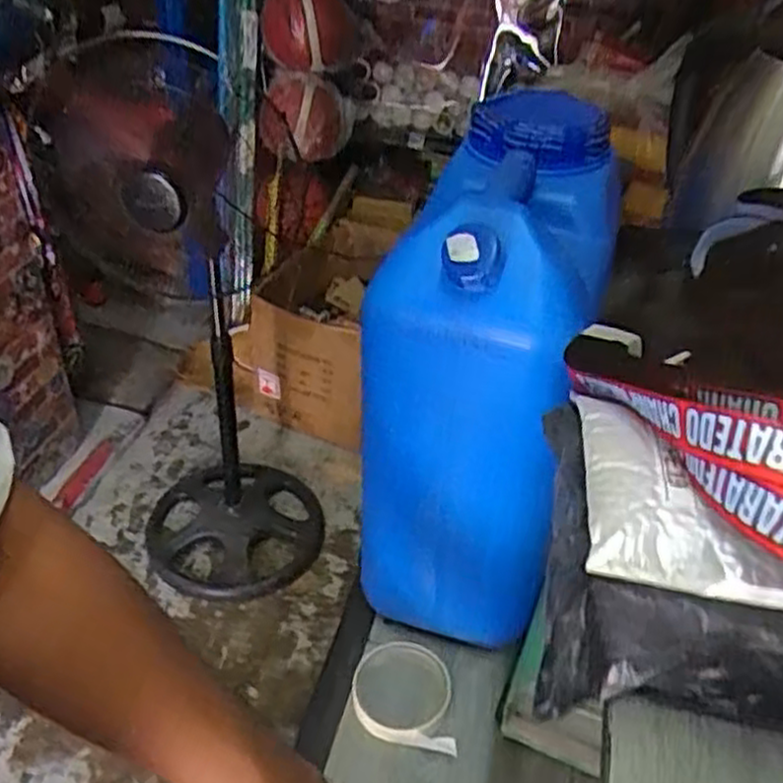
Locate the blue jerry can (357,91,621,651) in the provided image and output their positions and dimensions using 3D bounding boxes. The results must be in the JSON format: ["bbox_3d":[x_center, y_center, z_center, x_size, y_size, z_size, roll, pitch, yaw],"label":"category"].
[{"bbox_3d":[0.082,-0.009,0.720,0.172,0.413,0.298,12,39,10],"label":"blue jerry can"}]

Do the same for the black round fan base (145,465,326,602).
[{"bbox_3d":[-0.375,0.309,1.861,0.427,0.062,0.407,13,39,11],"label":"black round fan base"}]

